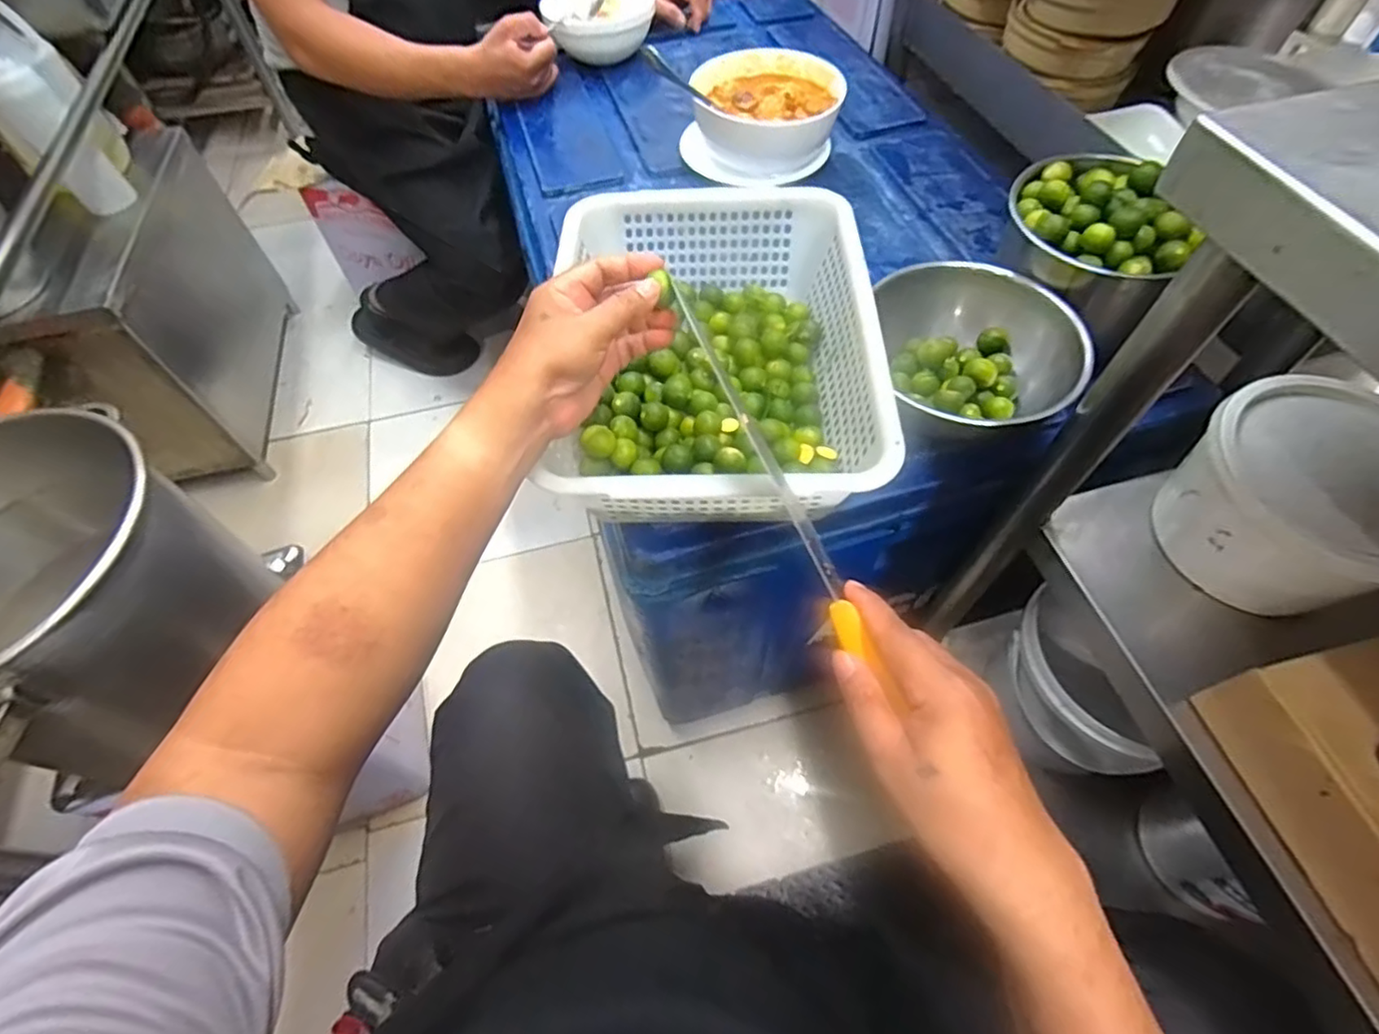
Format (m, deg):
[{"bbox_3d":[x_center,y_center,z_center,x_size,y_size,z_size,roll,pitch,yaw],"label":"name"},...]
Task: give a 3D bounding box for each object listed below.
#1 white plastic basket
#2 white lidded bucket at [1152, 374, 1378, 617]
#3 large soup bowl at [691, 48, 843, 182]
[{"bbox_3d":[0.022,-0.144,0.546,0.249,0.091,0.336,-1,58,1],"label":"white plastic basket"},{"bbox_3d":[0.475,-0.013,0.495,0.158,0.128,0.141,26,62,17],"label":"white lidded bucket"},{"bbox_3d":[0.099,-0.516,0.807,0.179,0.083,0.154,10,59,7],"label":"large soup bowl"}]

